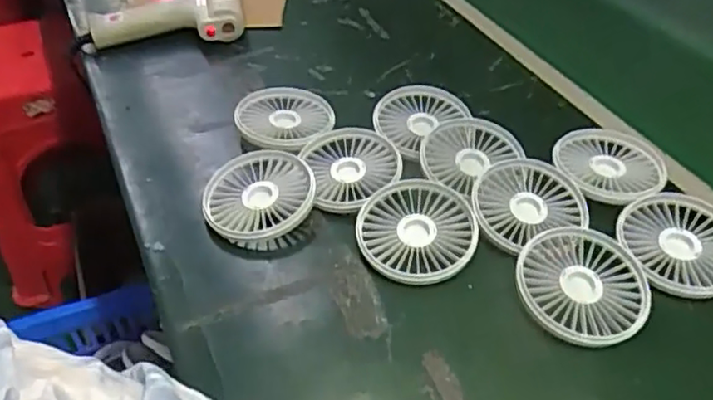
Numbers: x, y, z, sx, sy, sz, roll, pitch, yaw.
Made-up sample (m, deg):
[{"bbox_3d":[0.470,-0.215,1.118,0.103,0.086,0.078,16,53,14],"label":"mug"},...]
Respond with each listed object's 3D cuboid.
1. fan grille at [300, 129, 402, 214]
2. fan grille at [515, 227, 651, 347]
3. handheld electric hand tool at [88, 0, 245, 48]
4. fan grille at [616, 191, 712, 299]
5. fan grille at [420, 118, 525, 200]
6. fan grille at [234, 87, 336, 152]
[{"bbox_3d":[-0.004,-0.025,0.516,0.078,0.024,0.086,-1,44,-1],"label":"fan grille"},{"bbox_3d":[0.156,0.056,0.424,0.090,0.013,0.084,0,44,0],"label":"fan grille"},{"bbox_3d":[-0.214,-0.237,0.723,0.167,0.048,0.153,-3,44,-3],"label":"handheld electric hand tool"},{"bbox_3d":[0.239,0.030,0.449,0.088,0.015,0.086,0,44,0],"label":"fan grille"},{"bbox_3d":[0.098,-0.036,0.516,0.083,0.018,0.081,0,44,0],"label":"fan grille"},{"bbox_3d":[-0.066,-0.076,0.566,0.087,0.011,0.089,19,47,19],"label":"fan grille"}]

